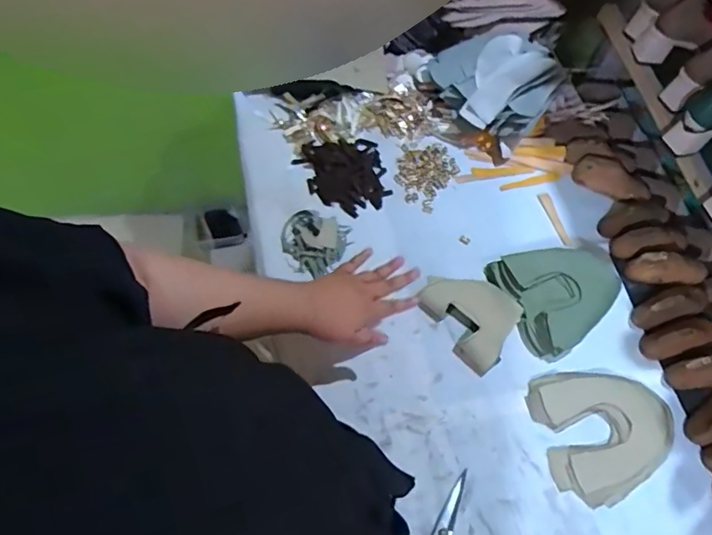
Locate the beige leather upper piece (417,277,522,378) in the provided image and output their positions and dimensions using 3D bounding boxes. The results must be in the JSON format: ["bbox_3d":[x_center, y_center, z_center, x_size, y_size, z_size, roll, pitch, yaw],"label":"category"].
[{"bbox_3d":[0.173,0.069,0.809,0.146,0.029,0.133,35,64,15],"label":"beige leather upper piece"}]

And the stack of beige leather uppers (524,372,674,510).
[{"bbox_3d":[0.354,0.225,0.737,0.191,0.023,0.173,-8,61,-9],"label":"stack of beige leather uppers"}]

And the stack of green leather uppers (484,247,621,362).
[{"bbox_3d":[0.330,0.039,0.835,0.195,0.032,0.165,-18,63,-14],"label":"stack of green leather uppers"}]

